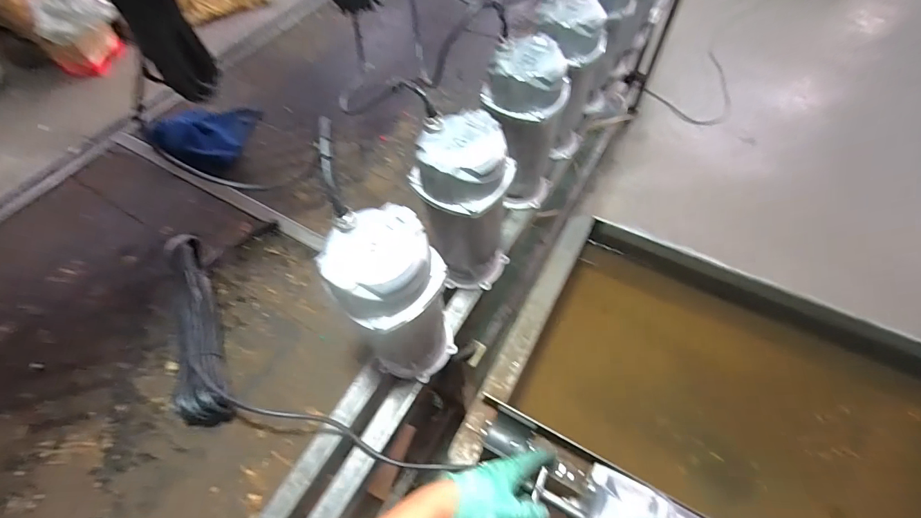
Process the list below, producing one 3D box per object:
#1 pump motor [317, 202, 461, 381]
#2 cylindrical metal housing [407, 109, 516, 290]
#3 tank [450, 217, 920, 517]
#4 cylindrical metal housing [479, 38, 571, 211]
[{"bbox_3d":[-0.081,0.072,0.554,0.132,0.303,0.114,-25,60,-11],"label":"pump motor"},{"bbox_3d":[0.009,-0.068,0.638,0.140,0.303,0.122,1,58,5],"label":"cylindrical metal housing"},{"bbox_3d":[0.454,0.306,0.722,0.747,0.310,0.512,25,63,18],"label":"tank"},{"bbox_3d":[0.114,-0.228,0.735,0.137,0.297,0.127,5,58,7],"label":"cylindrical metal housing"}]

